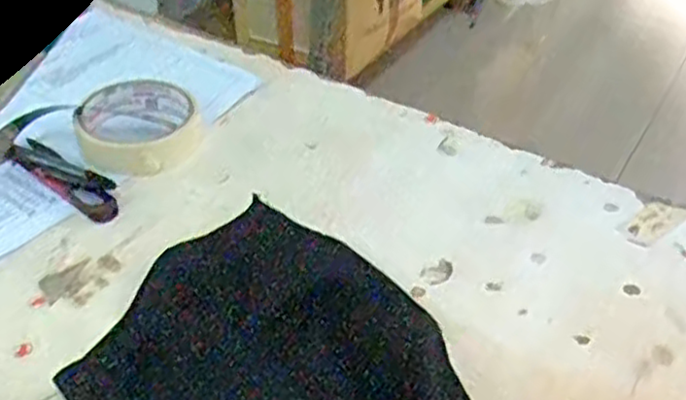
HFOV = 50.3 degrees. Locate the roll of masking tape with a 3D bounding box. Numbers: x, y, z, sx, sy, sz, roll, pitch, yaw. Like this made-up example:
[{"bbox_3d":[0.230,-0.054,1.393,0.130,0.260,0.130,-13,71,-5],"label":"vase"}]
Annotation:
[{"bbox_3d":[-0.149,-0.053,0.535,0.085,0.026,0.089,1,40,-1],"label":"roll of masking tape"}]

